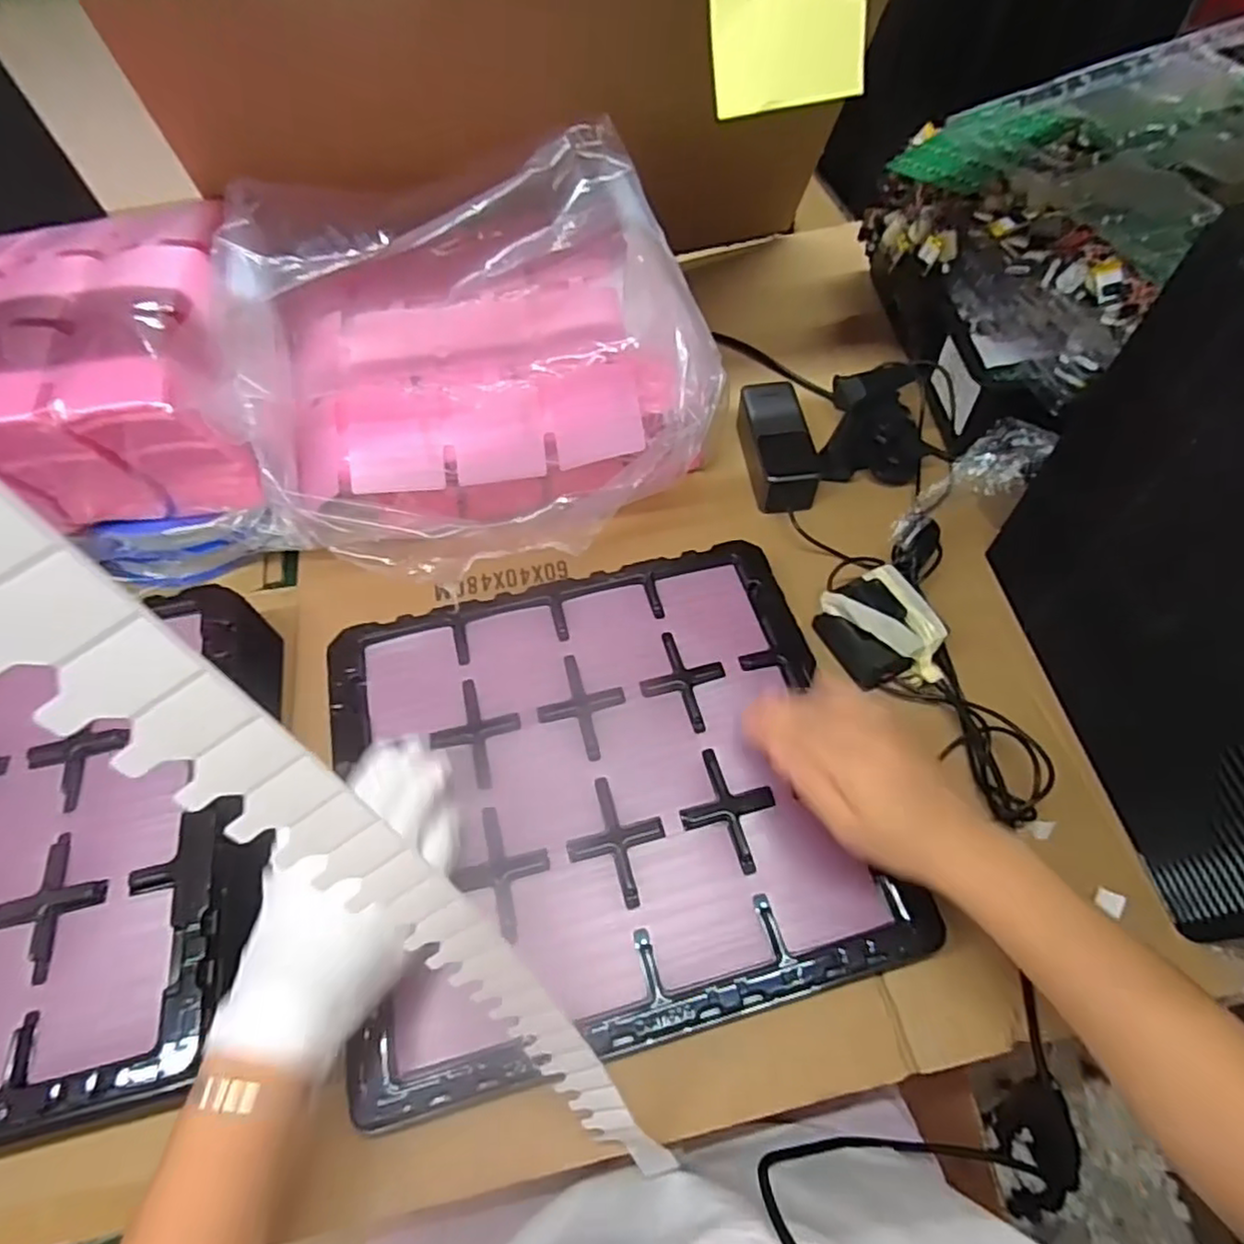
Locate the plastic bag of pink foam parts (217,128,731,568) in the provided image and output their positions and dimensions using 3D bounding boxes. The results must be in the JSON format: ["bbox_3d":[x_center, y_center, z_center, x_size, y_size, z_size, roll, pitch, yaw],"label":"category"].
[{"bbox_3d":[-0.135,-0.229,0.590,0.359,0.186,0.372,-18,60,-9],"label":"plastic bag of pink foam parts"}]

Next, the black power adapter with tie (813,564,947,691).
[{"bbox_3d":[0.214,0.009,0.535,0.074,0.052,0.097,-24,61,-13],"label":"black power adapter with tie"}]

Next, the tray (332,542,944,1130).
[{"bbox_3d":[-0.016,0.110,0.484,0.356,0.037,0.330,-11,58,-10],"label":"tray"}]

